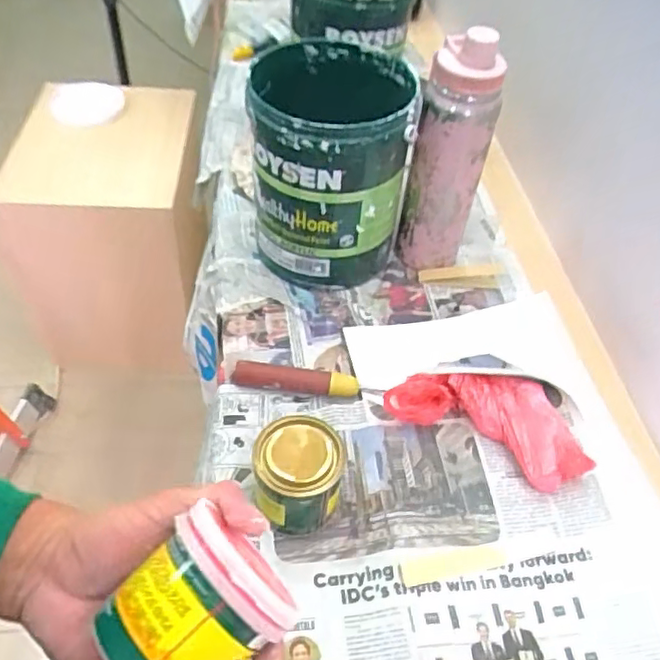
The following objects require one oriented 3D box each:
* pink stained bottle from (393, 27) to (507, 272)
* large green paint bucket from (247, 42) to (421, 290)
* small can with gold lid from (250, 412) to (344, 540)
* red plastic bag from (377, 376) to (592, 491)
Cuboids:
[{"bbox_3d":[0.128,-0.178,0.679,0.074,0.259,0.066,21,49,14],"label":"pink stained bottle"},{"bbox_3d":[0.000,-0.179,0.701,0.157,0.215,0.181,2,47,-2],"label":"large green paint bucket"},{"bbox_3d":[-0.027,0.125,0.518,0.071,0.079,0.070,2,47,-3],"label":"small can with gold lid"},{"bbox_3d":[0.152,0.079,0.595,0.189,0.043,0.101,19,49,13],"label":"red plastic bag"}]

